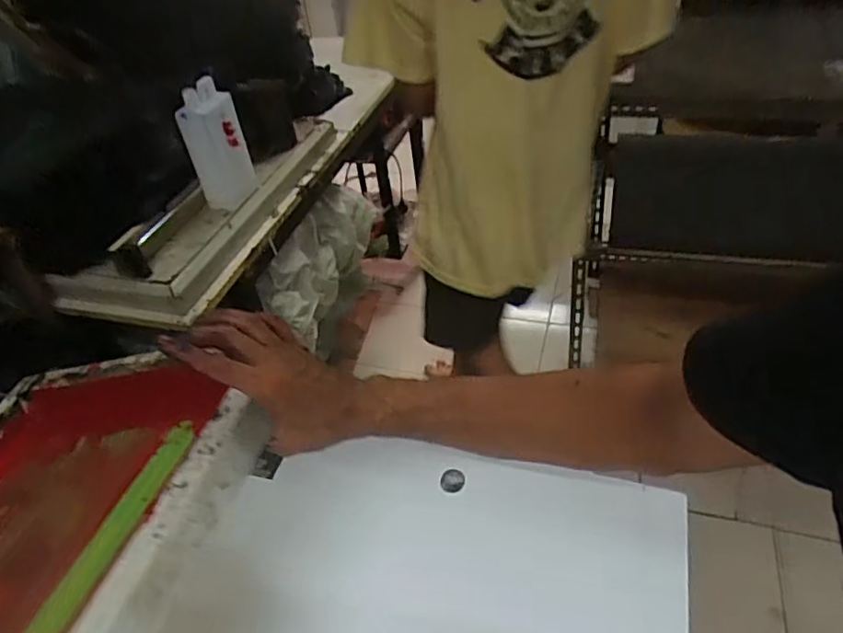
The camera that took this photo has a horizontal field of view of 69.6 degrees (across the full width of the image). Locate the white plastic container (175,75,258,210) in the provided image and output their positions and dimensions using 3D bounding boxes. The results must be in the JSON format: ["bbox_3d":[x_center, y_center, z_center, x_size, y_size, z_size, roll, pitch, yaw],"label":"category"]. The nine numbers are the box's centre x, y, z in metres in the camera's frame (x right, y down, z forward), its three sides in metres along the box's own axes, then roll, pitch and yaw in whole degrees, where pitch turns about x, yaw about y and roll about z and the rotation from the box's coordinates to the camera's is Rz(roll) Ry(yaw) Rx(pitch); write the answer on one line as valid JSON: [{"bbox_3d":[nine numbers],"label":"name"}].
[{"bbox_3d":[-0.361,-0.299,1.074,0.098,0.223,0.059,-19,42,-13],"label":"white plastic container"}]

